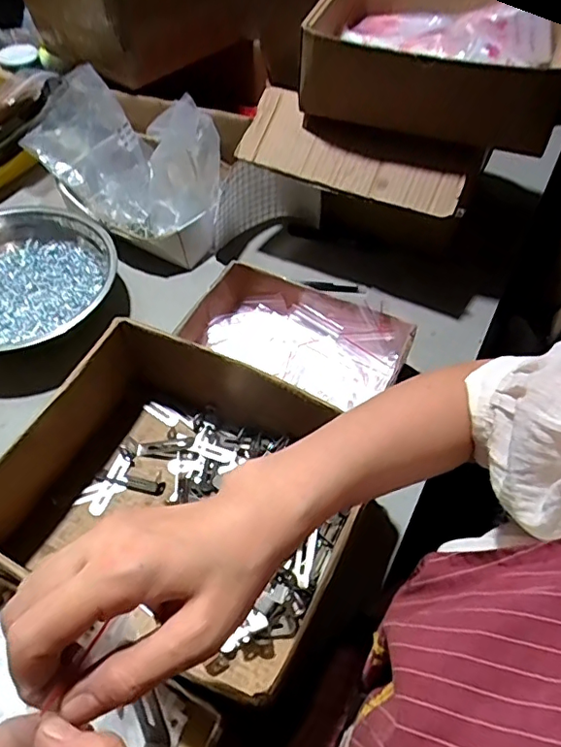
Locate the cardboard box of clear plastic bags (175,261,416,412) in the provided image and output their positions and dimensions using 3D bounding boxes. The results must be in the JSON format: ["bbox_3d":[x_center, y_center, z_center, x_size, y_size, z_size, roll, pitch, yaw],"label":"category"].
[{"bbox_3d":[0.021,-0.039,0.683,0.260,0.069,0.138,24,57,15],"label":"cardboard box of clear plastic bags"}]

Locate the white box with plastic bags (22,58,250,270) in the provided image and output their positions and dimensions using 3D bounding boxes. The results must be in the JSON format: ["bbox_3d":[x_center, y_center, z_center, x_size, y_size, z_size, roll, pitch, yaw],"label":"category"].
[{"bbox_3d":[-0.205,-0.315,0.781,0.283,0.180,0.187,29,59,18],"label":"white box with plastic bags"}]

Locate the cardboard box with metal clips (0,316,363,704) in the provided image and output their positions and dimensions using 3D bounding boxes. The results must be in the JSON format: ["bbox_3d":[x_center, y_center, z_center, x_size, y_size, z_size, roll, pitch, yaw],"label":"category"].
[{"bbox_3d":[-0.092,0.119,0.531,0.293,0.125,0.251,23,57,14],"label":"cardboard box with metal clips"}]

